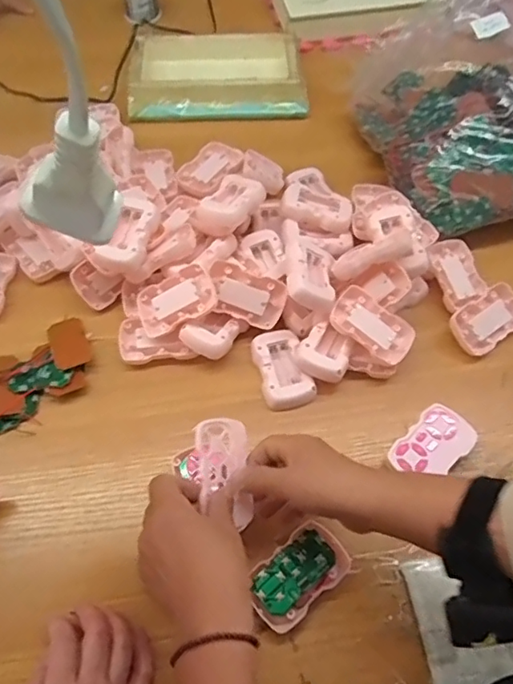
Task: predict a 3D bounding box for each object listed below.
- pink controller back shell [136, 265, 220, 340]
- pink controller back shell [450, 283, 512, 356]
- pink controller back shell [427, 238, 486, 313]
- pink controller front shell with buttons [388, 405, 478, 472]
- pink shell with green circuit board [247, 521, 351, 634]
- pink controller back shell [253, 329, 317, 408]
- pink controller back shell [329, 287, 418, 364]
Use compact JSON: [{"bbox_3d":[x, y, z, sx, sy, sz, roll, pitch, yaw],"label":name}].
[{"bbox_3d":[-0.090,-0.045,0.594,0.094,0.014,0.055,-27,81,20],"label":"pink controller back shell"},{"bbox_3d":[0.267,-0.026,0.625,0.095,0.019,0.057,-32,89,-21],"label":"pink controller back shell"},{"bbox_3d":[0.240,-0.083,0.652,0.057,0.021,0.085,-18,72,-14],"label":"pink controller back shell"},{"bbox_3d":[0.175,0.107,0.542,0.086,0.026,0.054,-40,68,-21],"label":"pink controller front shell with buttons"},{"bbox_3d":[0.037,0.207,0.482,0.090,0.019,0.054,-37,67,-20],"label":"pink shell with green circuit board"},{"bbox_3d":[0.028,0.028,0.587,0.052,0.016,0.088,-13,61,-8],"label":"pink controller back shell"},{"bbox_3d":[0.126,-0.017,0.587,0.094,0.011,0.057,39,66,-2],"label":"pink controller back shell"}]

